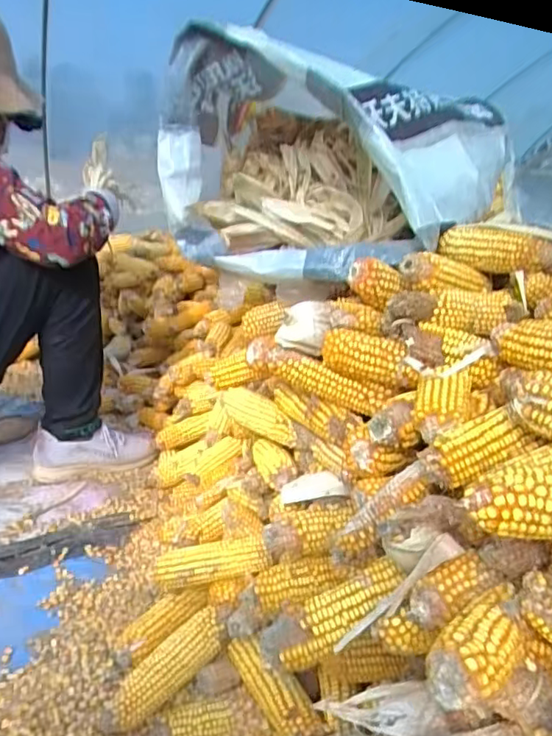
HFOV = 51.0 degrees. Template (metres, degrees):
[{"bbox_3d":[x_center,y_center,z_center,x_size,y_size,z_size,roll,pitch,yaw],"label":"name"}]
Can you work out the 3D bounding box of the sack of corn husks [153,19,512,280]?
[{"bbox_3d":[0.087,-0.299,0.840,0.439,0.270,0.350,8,20,14],"label":"sack of corn husks"}]

